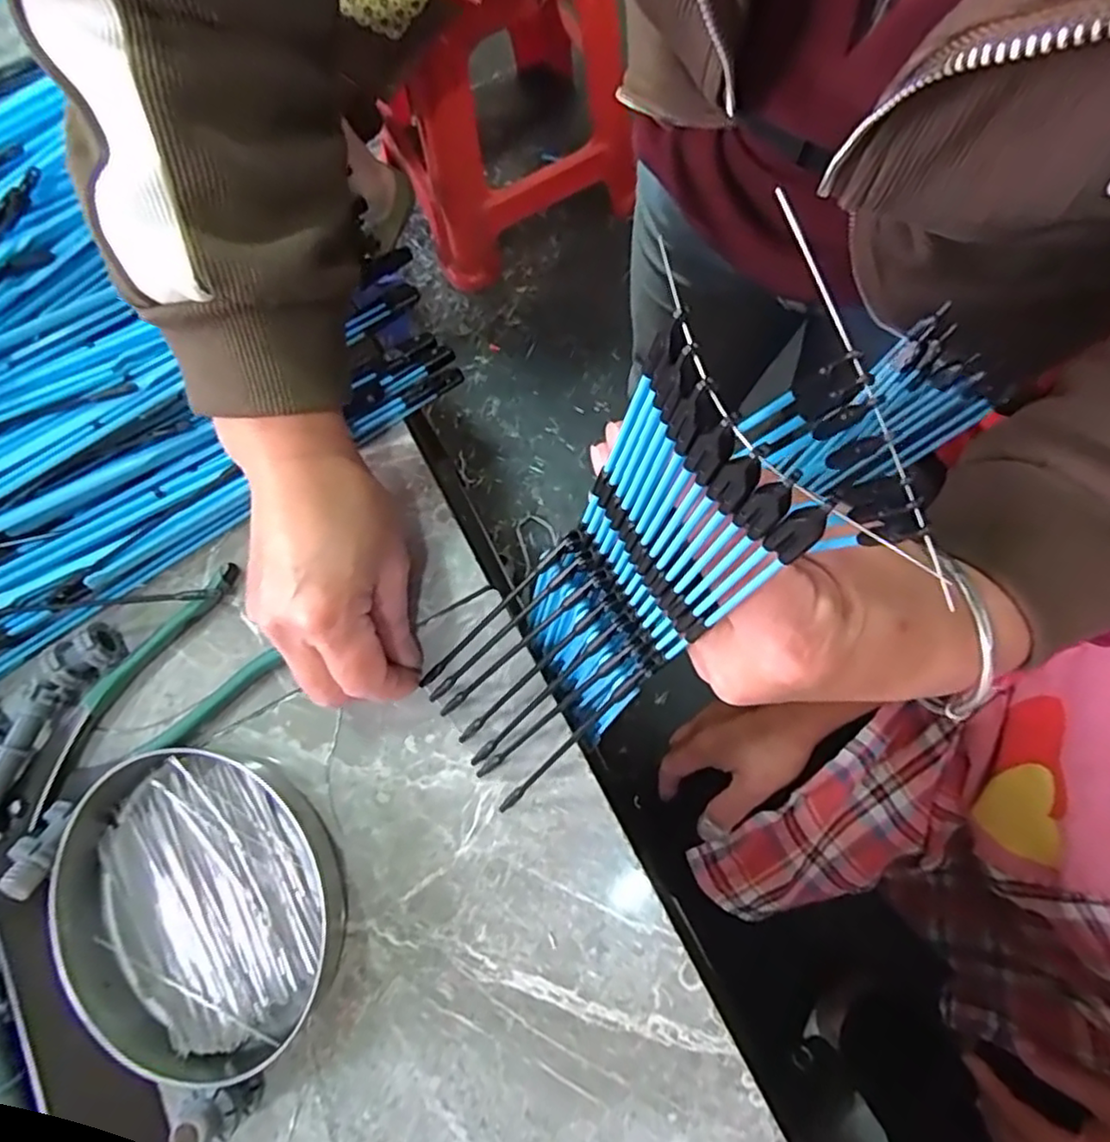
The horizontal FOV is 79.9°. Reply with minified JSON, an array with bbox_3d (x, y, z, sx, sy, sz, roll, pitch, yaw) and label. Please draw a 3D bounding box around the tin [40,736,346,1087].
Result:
[{"bbox_3d":[-0.158,0.144,0.291,0.113,0.018,0.137,-34,77,-3],"label":"tin"}]

